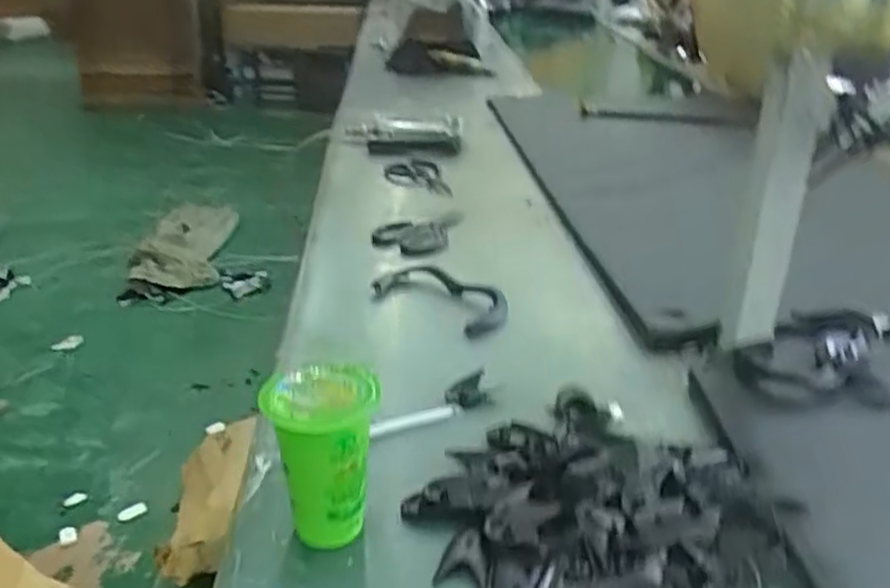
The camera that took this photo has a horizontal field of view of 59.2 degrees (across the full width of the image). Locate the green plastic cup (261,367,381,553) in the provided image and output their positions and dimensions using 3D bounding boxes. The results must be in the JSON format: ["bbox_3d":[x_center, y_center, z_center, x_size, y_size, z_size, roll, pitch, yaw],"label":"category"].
[{"bbox_3d":[-0.095,0.134,0.618,0.082,0.143,0.079,0,26,0],"label":"green plastic cup"}]

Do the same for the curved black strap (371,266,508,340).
[{"bbox_3d":[-0.004,0.004,1.004,0.177,0.027,0.101,21,33,35],"label":"curved black strap"}]

